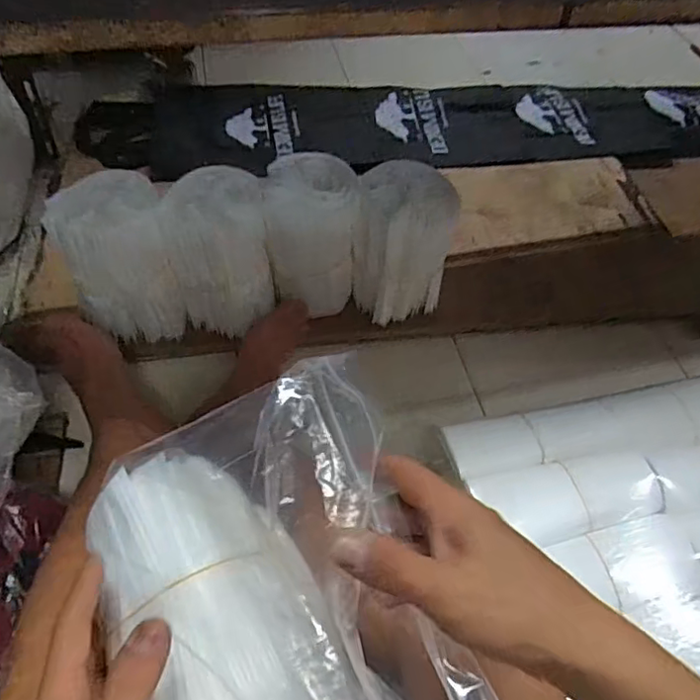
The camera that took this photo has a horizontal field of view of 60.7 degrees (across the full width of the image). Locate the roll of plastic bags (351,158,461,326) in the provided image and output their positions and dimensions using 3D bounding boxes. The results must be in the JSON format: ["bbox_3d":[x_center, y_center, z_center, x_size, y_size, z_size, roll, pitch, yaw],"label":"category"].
[{"bbox_3d":[0.066,-0.129,0.778,0.114,0.177,0.123,2,51,-3],"label":"roll of plastic bags"}]

